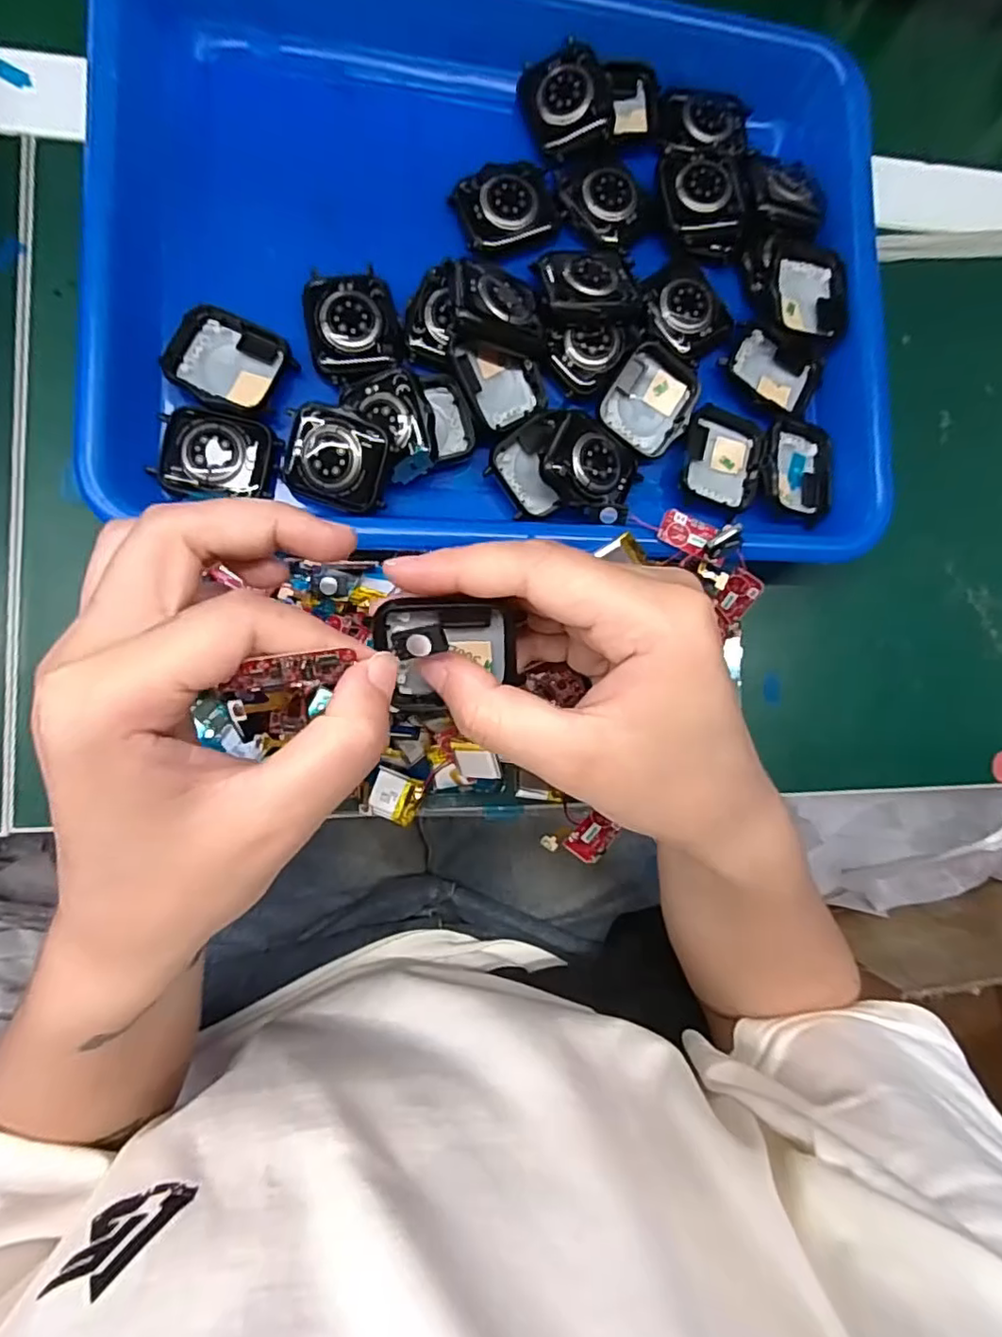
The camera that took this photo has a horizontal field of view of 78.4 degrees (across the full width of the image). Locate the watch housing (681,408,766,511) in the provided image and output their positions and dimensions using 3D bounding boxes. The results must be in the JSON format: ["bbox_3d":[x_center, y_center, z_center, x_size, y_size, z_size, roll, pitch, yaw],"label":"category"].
[{"bbox_3d":[0.099,-0.095,0.277,0.036,0.010,0.046,13,83,-7],"label":"watch housing"}]

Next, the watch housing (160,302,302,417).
[{"bbox_3d":[-0.108,-0.121,0.245,0.043,0.009,0.038,22,82,-6],"label":"watch housing"}]

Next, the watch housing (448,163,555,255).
[{"bbox_3d":[0.003,-0.200,0.266,0.042,0.006,0.036,-23,88,-10],"label":"watch housing"}]

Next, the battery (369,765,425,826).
[{"bbox_3d":[-0.043,0.052,0.249,0.020,0.004,0.018,24,82,-6],"label":"battery"}]

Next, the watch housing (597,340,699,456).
[{"bbox_3d":[0.067,-0.119,0.271,0.036,0.015,0.043,33,81,-4],"label":"watch housing"}]

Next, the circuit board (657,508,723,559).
[{"bbox_3d":[0.076,-0.055,0.248,0.023,0.004,0.015,24,82,-6],"label":"circuit board"}]

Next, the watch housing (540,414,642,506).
[{"bbox_3d":[0.040,-0.084,0.256,0.044,0.012,0.034,24,78,-25],"label":"watch housing"}]

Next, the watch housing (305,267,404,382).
[{"bbox_3d":[-0.060,-0.142,0.252,0.035,0.006,0.042,-13,87,-9],"label":"watch housing"}]

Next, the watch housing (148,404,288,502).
[{"bbox_3d":[-0.111,-0.083,0.240,0.043,0.009,0.033,12,83,-7],"label":"watch housing"}]

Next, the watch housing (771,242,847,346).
[{"bbox_3d":[0.140,-0.173,0.281,0.039,0.011,0.041,8,84,-8],"label":"watch housing"}]

